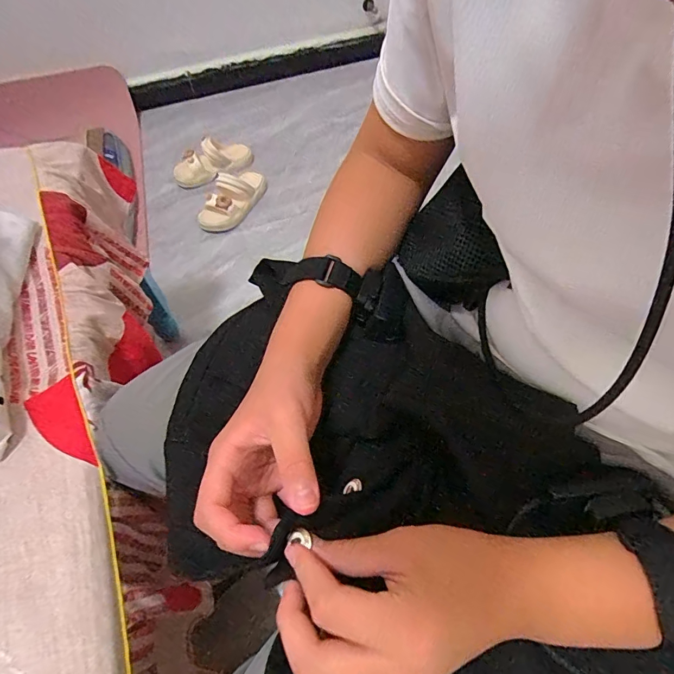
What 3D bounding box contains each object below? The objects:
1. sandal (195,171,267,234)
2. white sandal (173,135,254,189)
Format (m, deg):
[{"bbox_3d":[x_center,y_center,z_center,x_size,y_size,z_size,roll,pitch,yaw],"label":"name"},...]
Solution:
[{"bbox_3d":[-0.300,-0.401,1.228,0.095,0.097,0.235,26,62,17],"label":"sandal"},{"bbox_3d":[-0.381,-0.546,1.305,0.249,0.061,0.100,-29,61,-15],"label":"white sandal"}]

